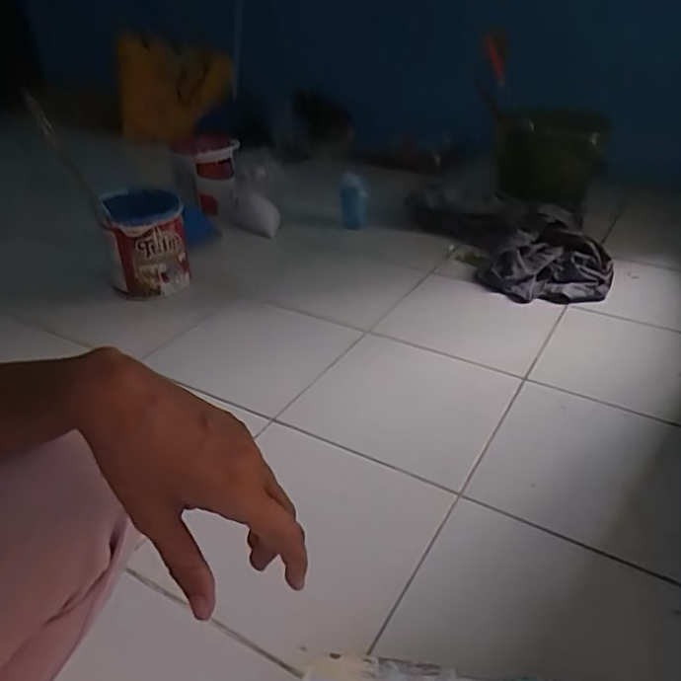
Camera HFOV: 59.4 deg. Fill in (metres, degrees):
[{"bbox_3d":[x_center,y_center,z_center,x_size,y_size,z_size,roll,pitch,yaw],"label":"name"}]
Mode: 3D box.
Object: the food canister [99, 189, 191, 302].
[{"bbox_3d":[-0.432,-0.219,1.335,0.165,0.180,0.197,-11,33,-16],"label":"food canister"}]

